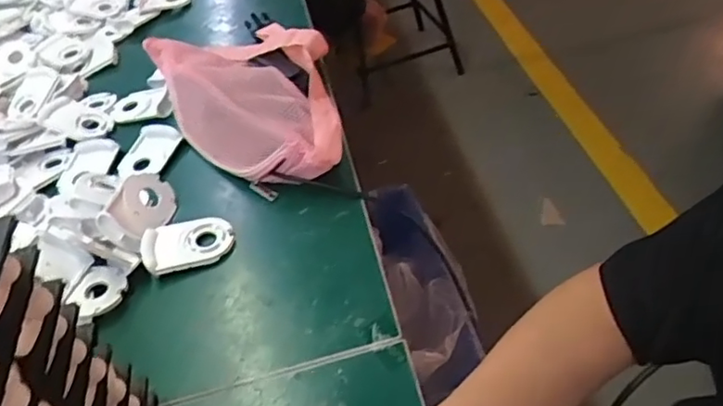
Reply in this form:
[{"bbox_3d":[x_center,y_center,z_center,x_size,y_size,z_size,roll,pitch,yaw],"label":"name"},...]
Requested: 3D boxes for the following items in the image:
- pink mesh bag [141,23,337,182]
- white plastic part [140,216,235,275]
[{"bbox_3d":[-0.116,-0.124,0.709,0.190,0.081,0.316,-27,45,-10],"label":"pink mesh bag"},{"bbox_3d":[-0.173,0.037,0.606,0.087,0.011,0.063,-20,44,-4],"label":"white plastic part"}]

